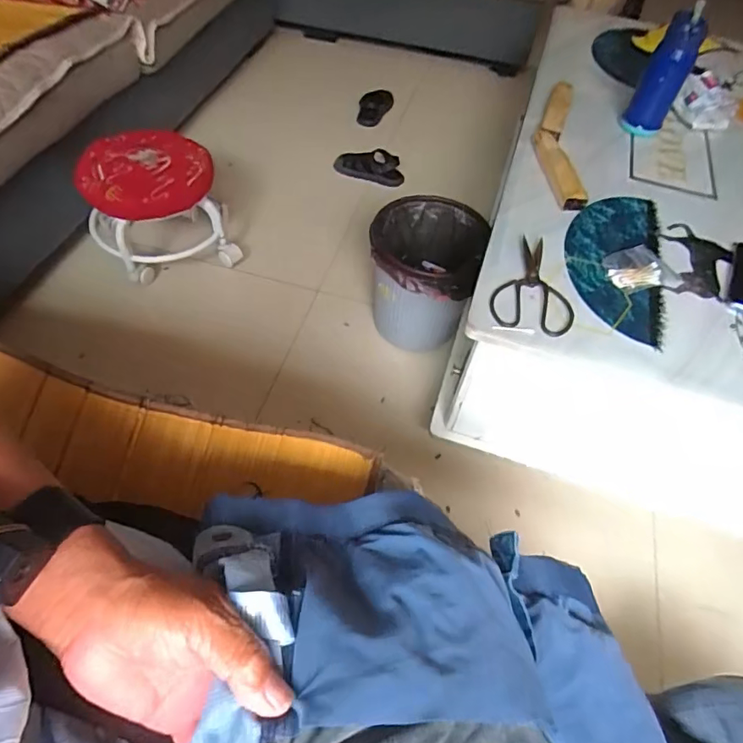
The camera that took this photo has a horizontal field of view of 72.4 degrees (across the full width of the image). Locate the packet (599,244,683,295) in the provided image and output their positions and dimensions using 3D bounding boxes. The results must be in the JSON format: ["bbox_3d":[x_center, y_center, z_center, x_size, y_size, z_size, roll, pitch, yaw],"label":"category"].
[{"bbox_3d":[0.414,-0.158,0.793,0.107,0.013,0.087,-16,57,-16],"label":"packet"}]

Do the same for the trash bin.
[{"bbox_3d":[0.102,-0.188,1.099,0.219,0.263,0.249,11,54,3],"label":"trash bin"}]

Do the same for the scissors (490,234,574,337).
[{"bbox_3d":[0.252,-0.133,0.751,0.115,0.015,0.204,22,56,11],"label":"scissors"}]

